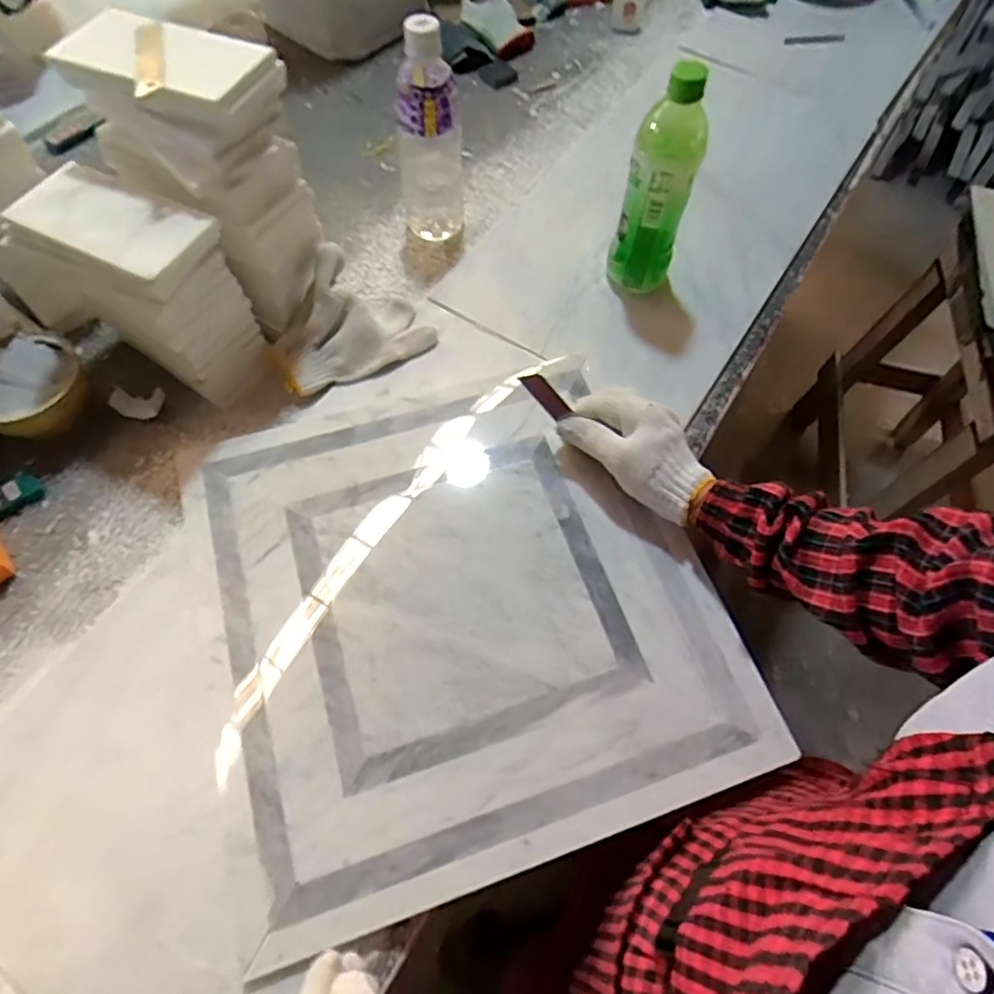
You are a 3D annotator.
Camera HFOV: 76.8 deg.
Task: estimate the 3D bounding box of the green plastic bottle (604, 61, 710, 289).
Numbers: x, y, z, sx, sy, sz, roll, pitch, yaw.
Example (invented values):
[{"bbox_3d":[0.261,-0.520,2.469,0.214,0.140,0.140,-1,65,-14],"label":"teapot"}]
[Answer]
[{"bbox_3d":[0.155,-0.290,0.604,0.063,0.219,0.057,20,64,9],"label":"green plastic bottle"}]

